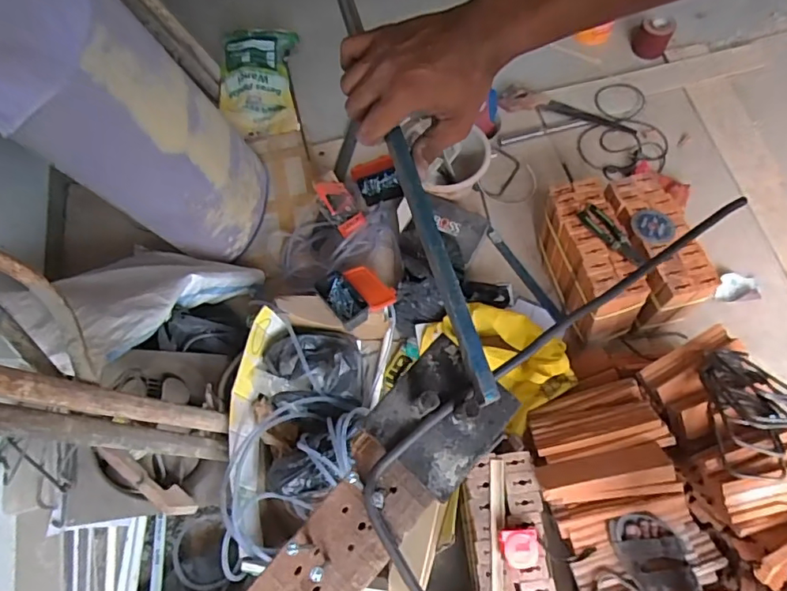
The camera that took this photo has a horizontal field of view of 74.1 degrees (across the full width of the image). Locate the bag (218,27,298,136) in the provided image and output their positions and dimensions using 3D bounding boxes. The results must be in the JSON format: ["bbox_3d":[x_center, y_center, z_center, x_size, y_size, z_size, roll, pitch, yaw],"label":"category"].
[{"bbox_3d":[-0.457,-0.734,1.745,0.255,0.154,0.350,-3,66,1],"label":"bag"}]

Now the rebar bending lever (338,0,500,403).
[{"bbox_3d":[0.008,-0.099,0.396,0.017,0.017,0.367,-17,74,-5],"label":"rebar bending lever"}]

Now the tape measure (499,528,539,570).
[{"bbox_3d":[0.232,0.466,0.961,0.072,0.050,0.066,-2,66,1],"label":"tape measure"}]

